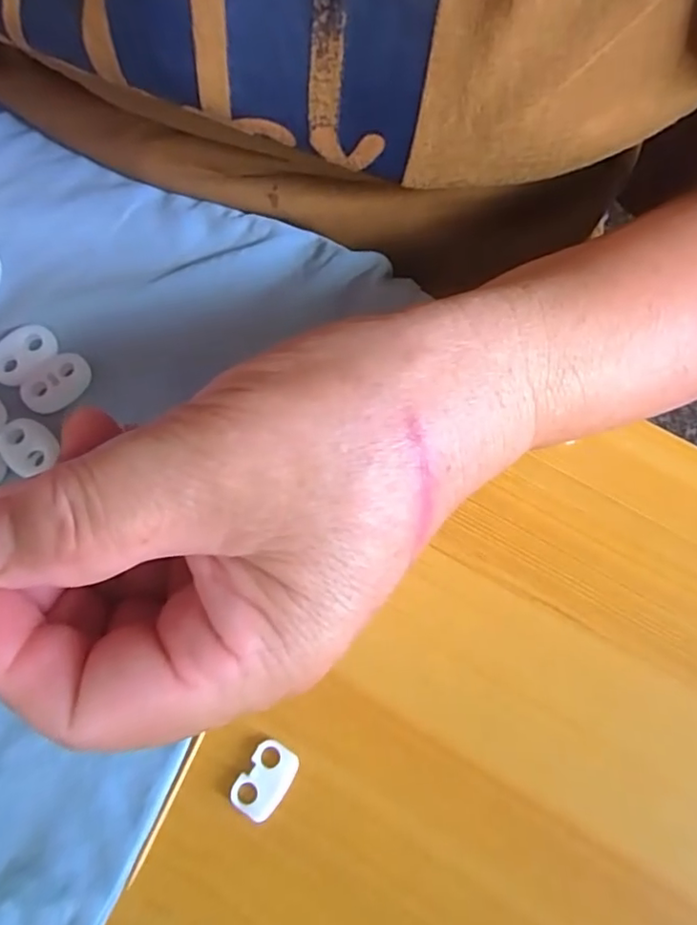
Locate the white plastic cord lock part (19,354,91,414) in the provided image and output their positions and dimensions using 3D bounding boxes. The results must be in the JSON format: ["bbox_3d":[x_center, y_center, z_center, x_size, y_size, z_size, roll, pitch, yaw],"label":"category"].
[{"bbox_3d":[-0.093,-0.025,0.185,0.014,0.004,0.022,39,75,11],"label":"white plastic cord lock part"}]

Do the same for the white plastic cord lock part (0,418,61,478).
[{"bbox_3d":[-0.098,-0.005,0.177,0.015,0.004,0.018,-42,77,-13],"label":"white plastic cord lock part"}]

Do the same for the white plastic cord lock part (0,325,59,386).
[{"bbox_3d":[-0.106,-0.035,0.186,0.015,0.004,0.022,40,75,11],"label":"white plastic cord lock part"}]

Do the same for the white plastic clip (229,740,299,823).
[{"bbox_3d":[-0.022,0.084,0.152,0.013,0.004,0.018,32,74,9],"label":"white plastic clip"}]

